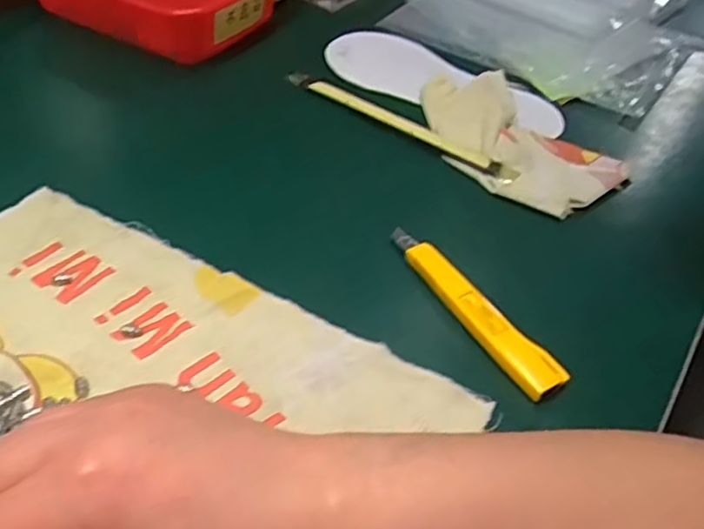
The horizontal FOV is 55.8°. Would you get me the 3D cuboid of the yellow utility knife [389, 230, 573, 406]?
[{"bbox_3d":[0.065,0.022,0.363,0.020,0.008,0.127,-22,51,-26],"label":"yellow utility knife"}]

